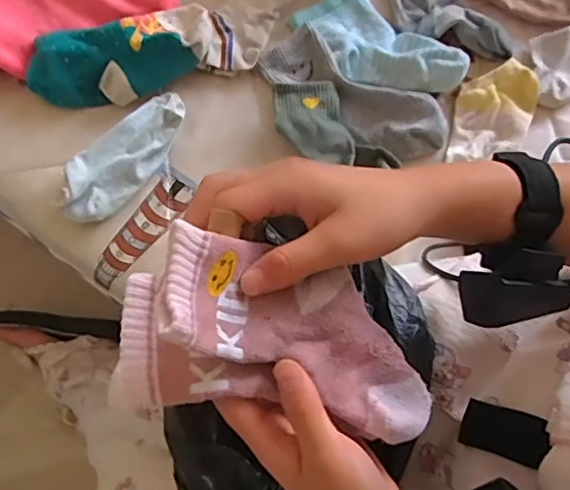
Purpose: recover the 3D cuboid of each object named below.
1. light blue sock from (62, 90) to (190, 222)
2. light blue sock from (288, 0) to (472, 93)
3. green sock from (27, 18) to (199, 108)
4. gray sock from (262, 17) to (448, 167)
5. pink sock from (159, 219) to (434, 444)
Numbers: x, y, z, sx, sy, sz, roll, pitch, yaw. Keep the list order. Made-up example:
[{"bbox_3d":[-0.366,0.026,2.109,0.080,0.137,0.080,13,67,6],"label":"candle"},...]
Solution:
[{"bbox_3d":[-0.168,-0.094,0.622,0.062,0.031,0.165,39,79,9],"label":"light blue sock"},{"bbox_3d":[0.100,-0.217,0.635,0.090,0.038,0.180,-43,80,-9],"label":"light blue sock"},{"bbox_3d":[-0.148,-0.208,0.635,0.257,0.049,0.082,-16,77,-3],"label":"green sock"},{"bbox_3d":[0.074,-0.159,0.625,0.216,0.025,0.071,34,79,8],"label":"gray sock"},{"bbox_3d":[0.012,0.045,0.303,0.168,0.026,0.065,32,77,-22],"label":"pink sock"}]

